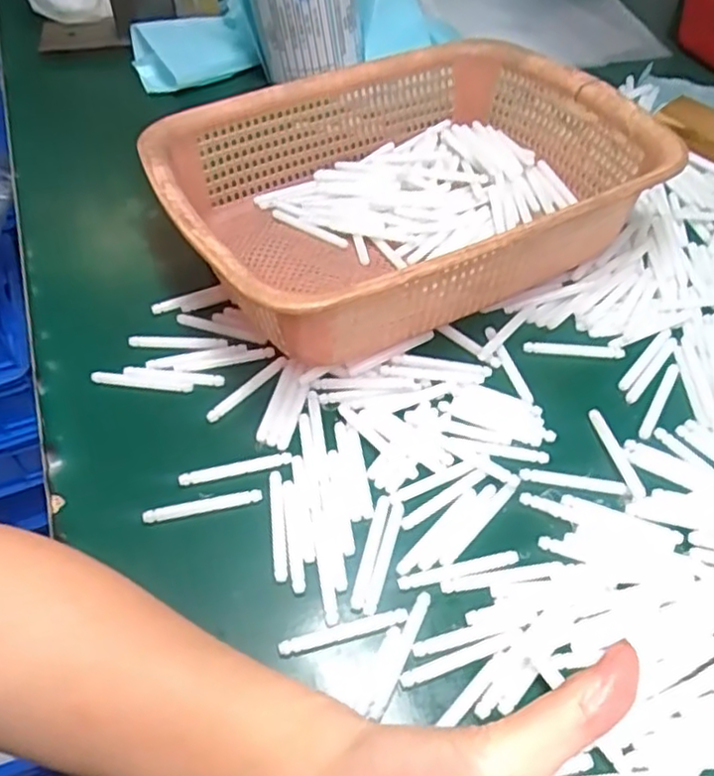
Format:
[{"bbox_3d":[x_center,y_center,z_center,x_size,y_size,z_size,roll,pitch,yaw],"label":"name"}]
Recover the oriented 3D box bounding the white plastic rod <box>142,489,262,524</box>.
[{"bbox_3d":[-0.077,0.058,0.344,0.057,0.005,0.007,-11,52,-6],"label":"white plastic rod"}]

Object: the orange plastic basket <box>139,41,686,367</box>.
[{"bbox_3d":[0.031,-0.125,0.441,0.283,0.087,0.209,-25,54,-16],"label":"orange plastic basket"}]

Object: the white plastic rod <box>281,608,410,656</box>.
[{"bbox_3d":[-0.006,0.107,0.305,0.057,0.004,0.007,-14,52,-8],"label":"white plastic rod"}]

